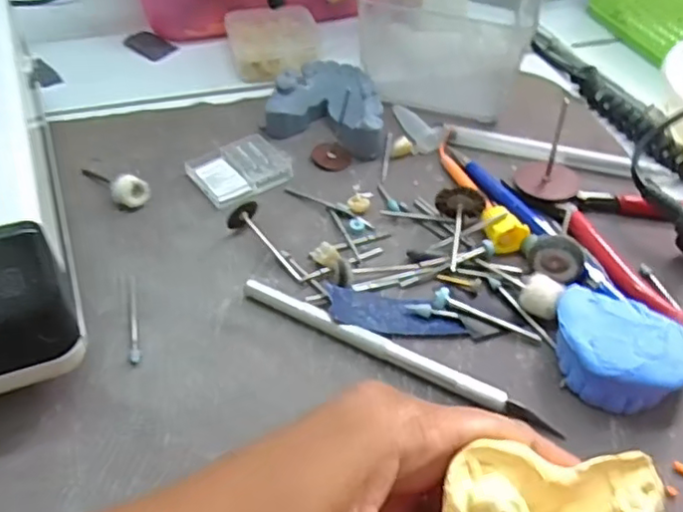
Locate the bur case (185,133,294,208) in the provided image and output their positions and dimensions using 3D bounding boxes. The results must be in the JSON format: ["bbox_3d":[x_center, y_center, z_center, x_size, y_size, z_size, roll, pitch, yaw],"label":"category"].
[{"bbox_3d":[-0.050,-0.044,0.328,0.049,0.007,0.036,-28,56,-27],"label":"bur case"}]

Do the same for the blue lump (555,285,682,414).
[{"bbox_3d":[0.107,0.036,0.254,0.042,0.024,0.053,-30,56,-28],"label":"blue lump"}]

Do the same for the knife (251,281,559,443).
[{"bbox_3d":[0.021,0.038,0.257,0.134,0.007,0.009,24,50,16],"label":"knife"}]

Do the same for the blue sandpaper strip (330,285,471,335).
[{"bbox_3d":[0.023,0.023,0.272,0.055,0.005,0.022,6,44,-11],"label":"blue sandpaper strip"}]

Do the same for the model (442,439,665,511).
[{"bbox_3d":[0.055,0.065,0.161,0.055,0.027,0.032,4,48,-1],"label":"model"}]

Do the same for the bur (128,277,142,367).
[{"bbox_3d":[-0.086,0.024,0.263,0.005,0.004,0.045,-9,49,-13],"label":"bur"}]

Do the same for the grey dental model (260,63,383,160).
[{"bbox_3d":[-0.005,-0.084,0.354,0.064,0.023,0.053,13,48,7],"label":"grey dental model"}]

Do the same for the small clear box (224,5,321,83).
[{"bbox_3d":[-0.042,-0.133,0.402,0.054,0.019,0.055,-11,49,-14],"label":"small clear box"}]

